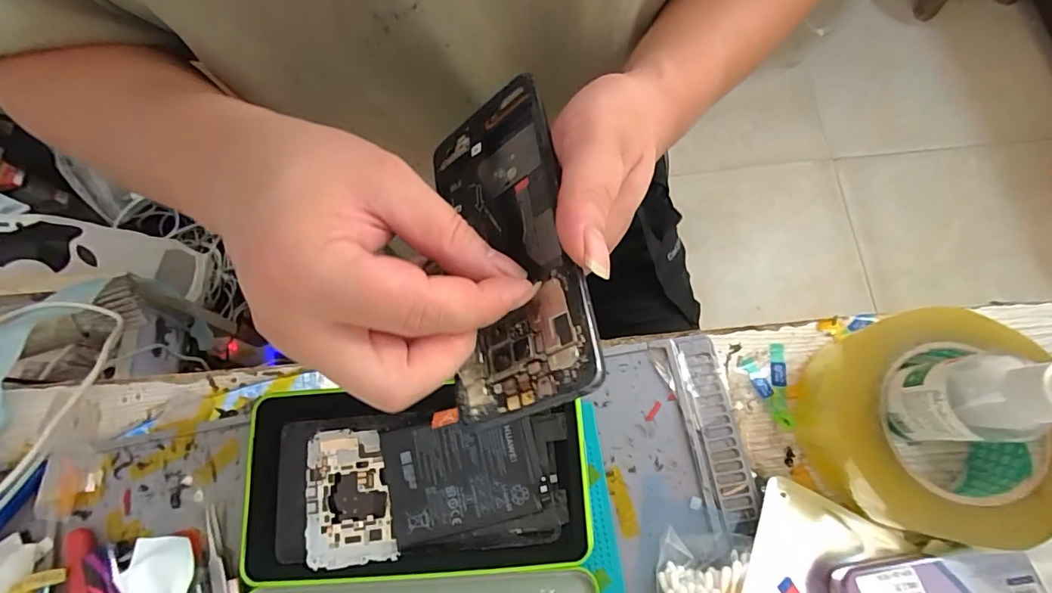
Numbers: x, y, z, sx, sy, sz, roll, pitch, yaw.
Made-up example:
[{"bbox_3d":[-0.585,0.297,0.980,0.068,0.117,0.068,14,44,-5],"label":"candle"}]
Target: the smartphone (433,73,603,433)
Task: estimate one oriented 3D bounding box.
[{"bbox_3d":[-0.012,-0.026,0.226,0.072,0.011,0.160,-26,61,32],"label":"smartphone"}]

